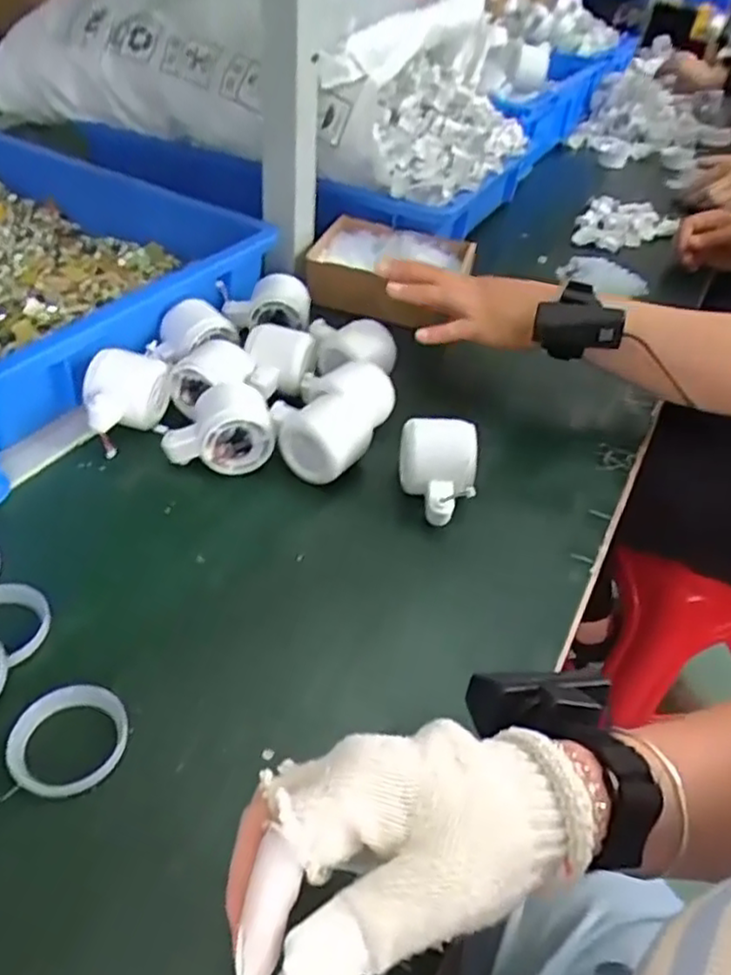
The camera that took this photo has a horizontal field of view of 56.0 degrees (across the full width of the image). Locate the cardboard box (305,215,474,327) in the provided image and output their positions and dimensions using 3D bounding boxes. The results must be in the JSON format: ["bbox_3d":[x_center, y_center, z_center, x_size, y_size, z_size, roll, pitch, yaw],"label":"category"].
[{"bbox_3d":[0.026,-0.240,0.766,0.176,0.047,0.149,21,43,15],"label":"cardboard box"}]

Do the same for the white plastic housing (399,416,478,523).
[{"bbox_3d":[0.052,-0.010,0.512,0.055,0.056,0.064,9,41,1],"label":"white plastic housing"}]

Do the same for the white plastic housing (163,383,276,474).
[{"bbox_3d":[-0.115,-0.048,0.541,0.084,0.053,0.055,0,42,-9],"label":"white plastic housing"}]

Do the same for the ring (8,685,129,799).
[{"bbox_3d":[-0.160,0.135,0.372,0.058,0.010,0.060,4,42,-4],"label":"ring"}]

